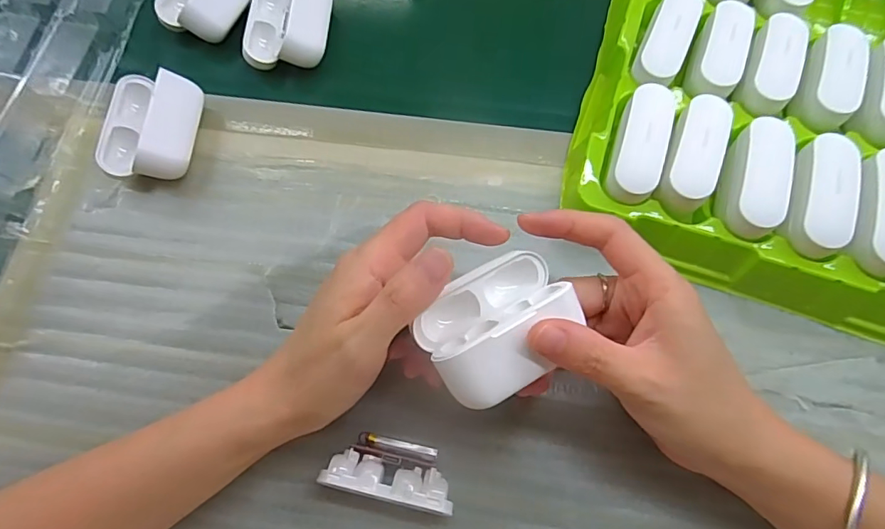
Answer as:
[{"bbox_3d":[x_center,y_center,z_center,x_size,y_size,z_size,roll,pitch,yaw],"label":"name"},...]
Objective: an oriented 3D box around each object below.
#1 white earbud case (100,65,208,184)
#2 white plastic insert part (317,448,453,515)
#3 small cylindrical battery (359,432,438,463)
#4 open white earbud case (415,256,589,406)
[{"bbox_3d":[-0.173,-0.081,0.294,0.049,0.030,0.064,6,72,4],"label":"white earbud case"},{"bbox_3d":[-0.025,0.101,0.235,0.060,0.020,0.016,11,73,6],"label":"white plastic insert part"},{"bbox_3d":[-0.021,0.087,0.236,0.038,0.006,0.006,12,73,6],"label":"small cylindrical battery"},{"bbox_3d":[0.024,0.024,0.204,0.062,0.027,0.050,-31,74,-8],"label":"open white earbud case"}]

